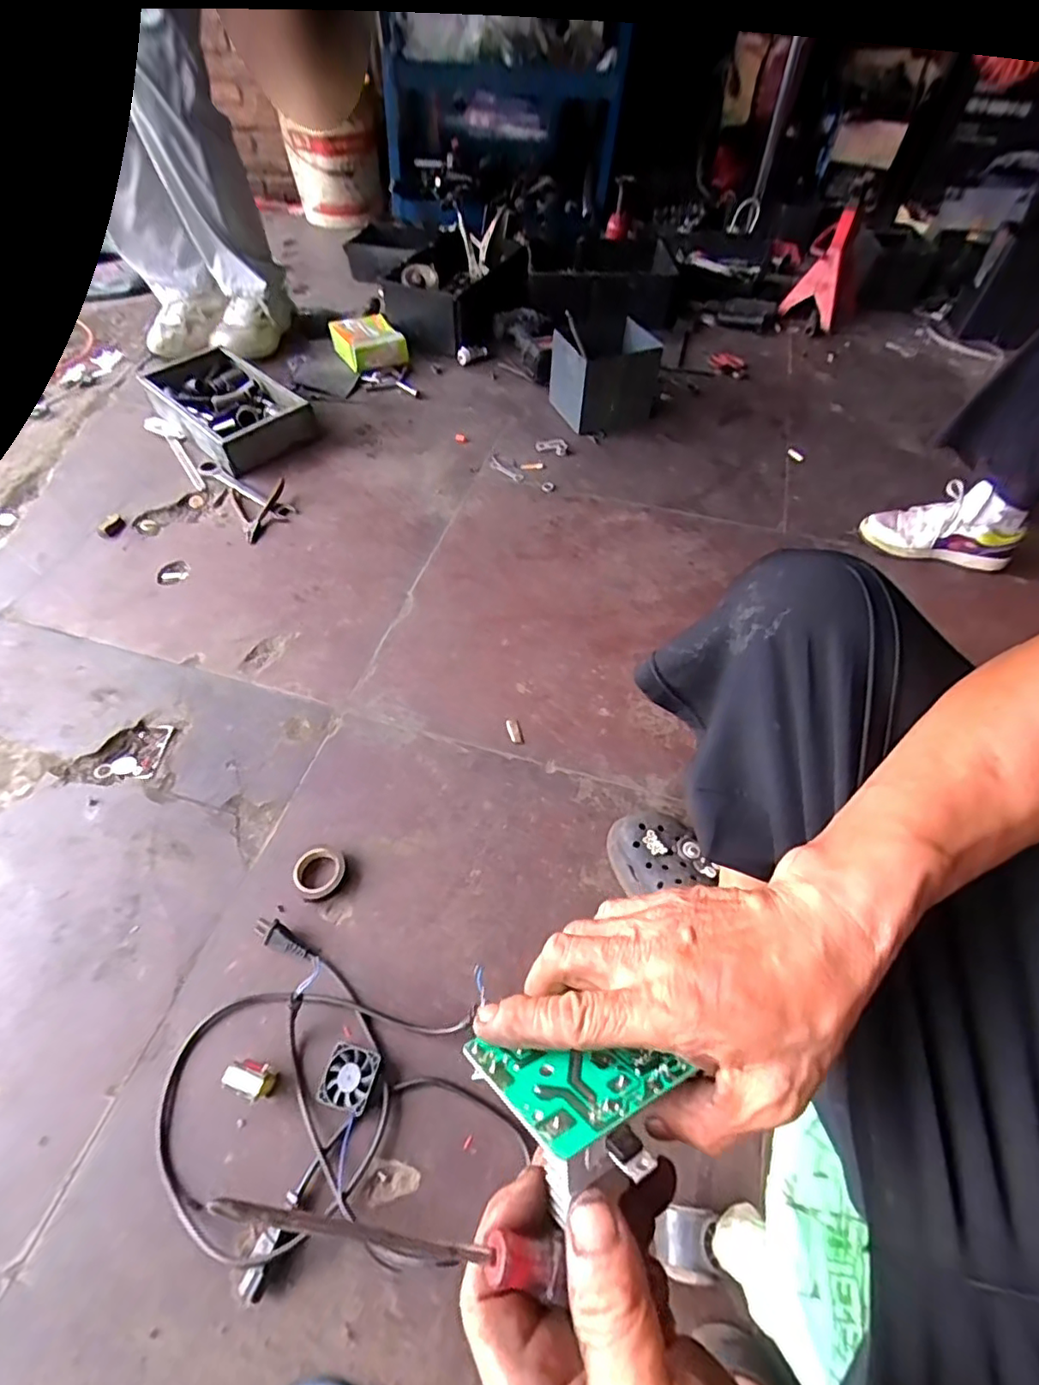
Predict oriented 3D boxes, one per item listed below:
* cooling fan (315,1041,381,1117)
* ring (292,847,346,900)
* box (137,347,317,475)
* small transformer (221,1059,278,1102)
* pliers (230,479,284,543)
[{"bbox_3d":[-0.166,0.373,0.551,0.051,0.015,0.051,13,56,8],"label":"cooling fan"},{"bbox_3d":[-0.235,0.208,0.666,0.060,0.014,0.060,1,55,-1],"label":"ring"},{"bbox_3d":[-0.609,-0.597,1.185,0.357,0.079,0.206,38,63,22],"label":"box"},{"bbox_3d":[-0.256,0.369,0.541,0.038,0.037,0.027,19,57,11],"label":"small transformer"},{"bbox_3d":[-0.482,-0.333,1.042,0.099,0.016,0.154,-11,56,-9],"label":"pliers"}]

